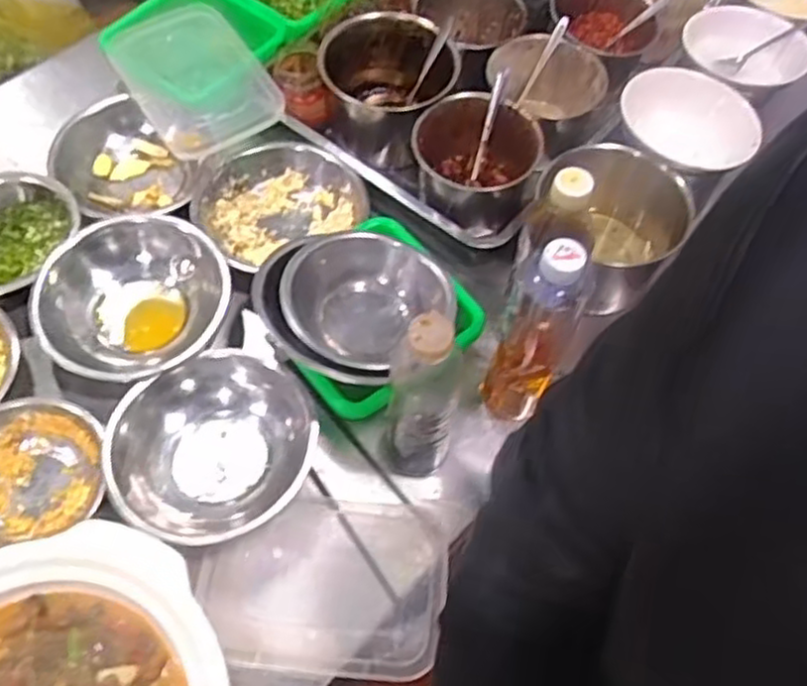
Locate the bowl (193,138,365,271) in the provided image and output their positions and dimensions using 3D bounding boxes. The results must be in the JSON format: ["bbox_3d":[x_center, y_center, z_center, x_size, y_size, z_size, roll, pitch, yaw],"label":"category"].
[{"bbox_3d":[-0.141,-0.160,0.819,0.184,0.051,0.156,-23,64,-15],"label":"bowl"}]

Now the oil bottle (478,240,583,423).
[{"bbox_3d":[0.114,-0.009,0.635,0.057,0.232,0.065,19,62,8],"label":"oil bottle"}]

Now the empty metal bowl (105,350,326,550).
[{"bbox_3d":[-0.172,0.093,0.658,0.161,0.057,0.176,1,61,-2],"label":"empty metal bowl"}]

